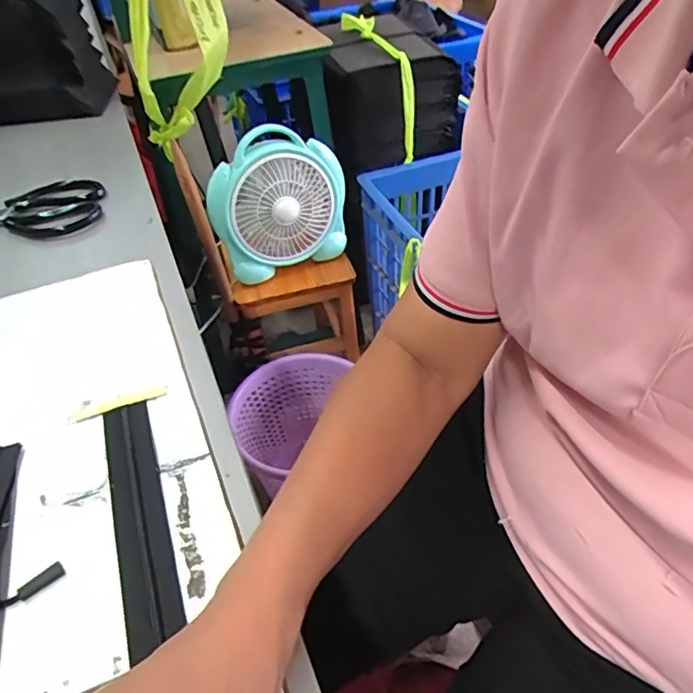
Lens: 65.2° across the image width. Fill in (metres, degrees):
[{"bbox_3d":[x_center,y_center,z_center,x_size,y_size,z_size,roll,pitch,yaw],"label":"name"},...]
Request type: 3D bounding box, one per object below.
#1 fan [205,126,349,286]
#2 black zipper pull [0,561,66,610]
[{"bbox_3d":[-0.116,-0.250,0.959,0.243,0.221,0.076,-22,47,-16],"label":"fan"},{"bbox_3d":[-0.174,0.133,0.300,0.033,0.004,0.009,-36,52,-28],"label":"black zipper pull"}]

